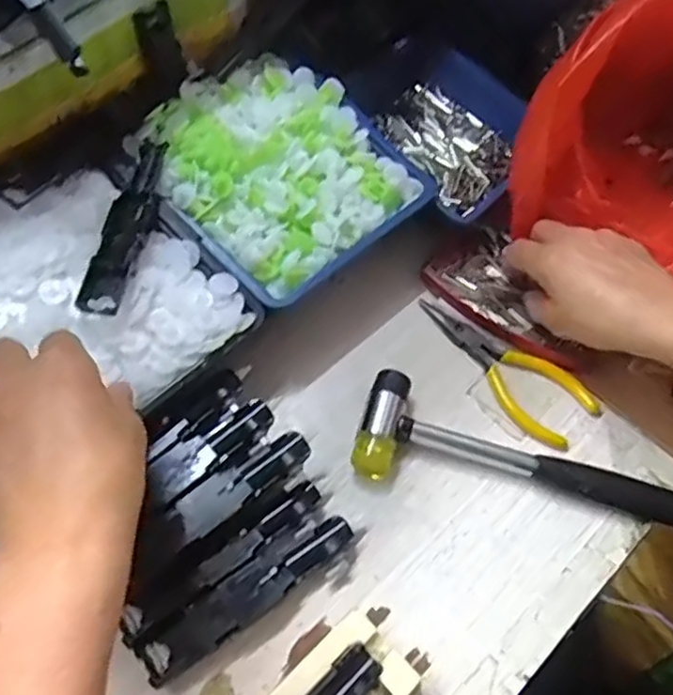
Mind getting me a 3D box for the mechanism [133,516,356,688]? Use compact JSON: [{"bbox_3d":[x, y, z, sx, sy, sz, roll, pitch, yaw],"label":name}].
[{"bbox_3d":[-0.043,0.124,0.345,0.118,0.015,0.023,-34,66,-22],"label":"mechanism"}]

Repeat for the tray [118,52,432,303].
[{"bbox_3d":[-0.037,-0.115,0.427,0.145,0.041,0.140,41,64,19],"label":"tray"}]

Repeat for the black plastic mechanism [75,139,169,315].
[{"bbox_3d":[-0.117,-0.070,0.381,0.024,0.015,0.114,9,58,1],"label":"black plastic mechanism"}]

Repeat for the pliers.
[{"bbox_3d":[0.105,0.010,0.432,0.045,0.009,0.125,-38,68,-24],"label":"pliers"}]

